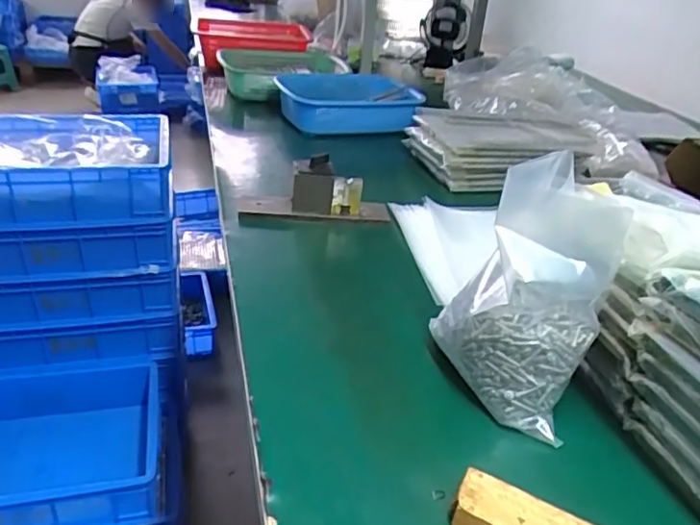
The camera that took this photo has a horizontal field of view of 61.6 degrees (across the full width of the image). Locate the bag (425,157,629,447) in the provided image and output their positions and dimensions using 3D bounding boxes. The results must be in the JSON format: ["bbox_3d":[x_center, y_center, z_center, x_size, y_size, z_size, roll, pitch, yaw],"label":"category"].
[{"bbox_3d":[0.149,0.021,0.511,0.133,0.190,0.116,15,31,16],"label":"bag"}]

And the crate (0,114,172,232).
[{"bbox_3d":[-0.561,-0.187,1.123,0.410,0.123,0.307,-4,31,-15],"label":"crate"}]

